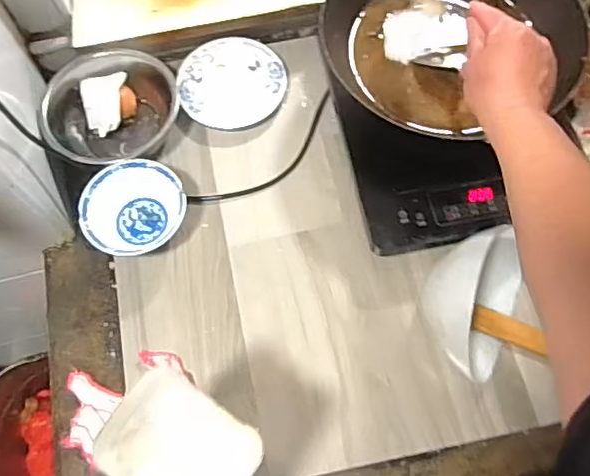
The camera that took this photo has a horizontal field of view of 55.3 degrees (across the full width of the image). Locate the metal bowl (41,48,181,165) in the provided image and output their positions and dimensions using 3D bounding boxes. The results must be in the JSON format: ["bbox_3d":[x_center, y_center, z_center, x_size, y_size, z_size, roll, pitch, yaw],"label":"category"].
[{"bbox_3d":[-0.244,-0.173,0.770,0.170,0.064,0.157,-1,69,1],"label":"metal bowl"}]

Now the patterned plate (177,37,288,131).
[{"bbox_3d":[-0.089,-0.223,0.809,0.149,0.019,0.140,-1,69,1],"label":"patterned plate"}]

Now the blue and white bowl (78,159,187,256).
[{"bbox_3d":[-0.200,-0.032,0.716,0.123,0.067,0.115,-1,69,1],"label":"blue and white bowl"}]

